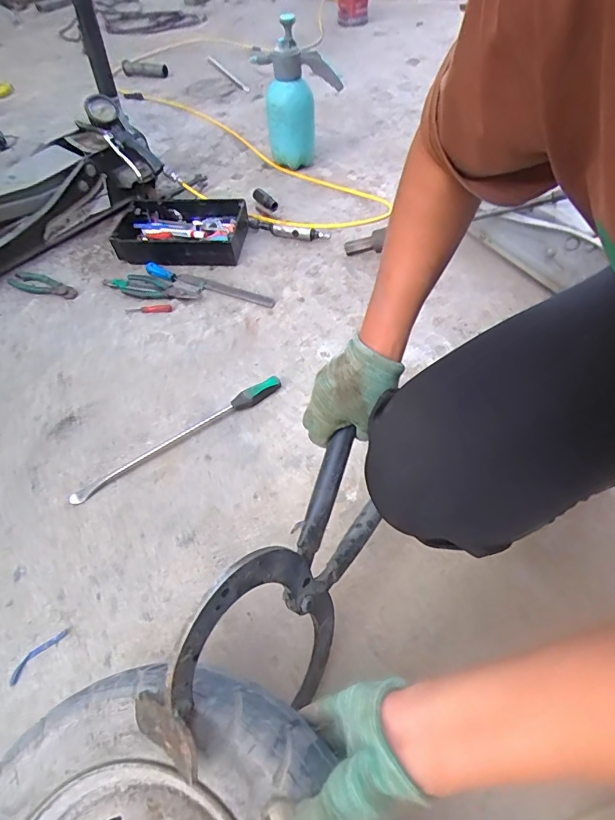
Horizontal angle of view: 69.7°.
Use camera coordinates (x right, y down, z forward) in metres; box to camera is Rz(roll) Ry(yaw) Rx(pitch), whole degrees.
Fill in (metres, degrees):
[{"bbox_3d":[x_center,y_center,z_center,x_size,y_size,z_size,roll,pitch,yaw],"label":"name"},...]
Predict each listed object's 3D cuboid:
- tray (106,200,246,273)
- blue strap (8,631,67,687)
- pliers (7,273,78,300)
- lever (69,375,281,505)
[{"bbox_3d":[-0.301,-0.426,1.076,0.296,0.069,0.213,1,53,3],"label":"tray"},{"bbox_3d":[-0.338,0.305,0.552,0.018,0.004,0.076,36,62,25],"label":"blue strap"},{"bbox_3d":[-0.599,-0.281,1.001,0.169,0.014,0.052,16,55,14],"label":"pliers"},{"bbox_3d":[-0.210,0.040,0.736,0.381,0.021,0.029,-30,58,-19],"label":"lever"}]

